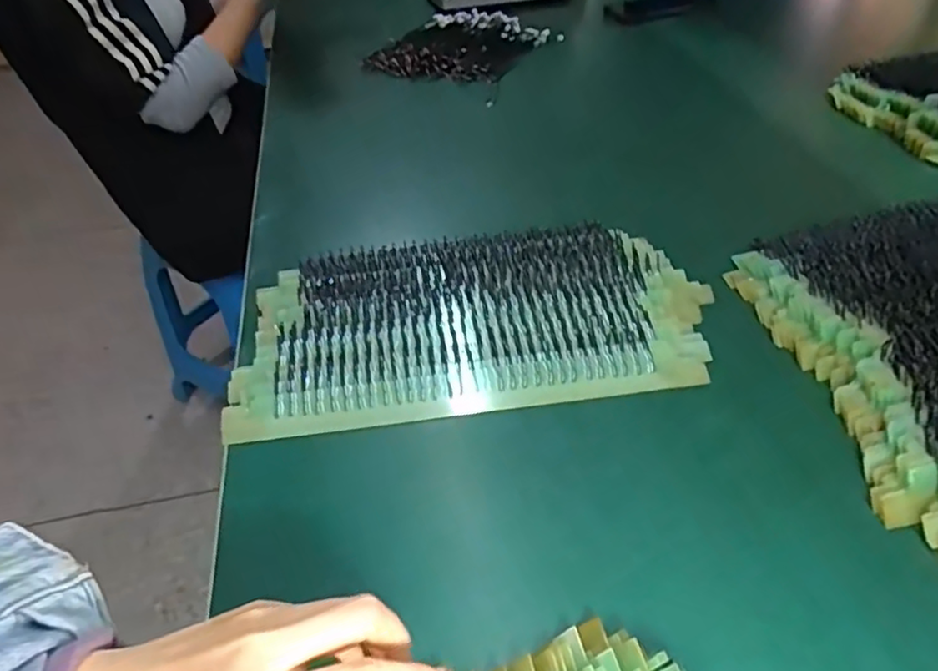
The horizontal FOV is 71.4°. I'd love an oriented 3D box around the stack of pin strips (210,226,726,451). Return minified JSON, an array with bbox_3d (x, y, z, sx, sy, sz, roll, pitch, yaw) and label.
[{"bbox_3d":[0.001,-0.017,0.481,0.323,0.026,0.174,-8,42,-3],"label":"stack of pin strips"}]

